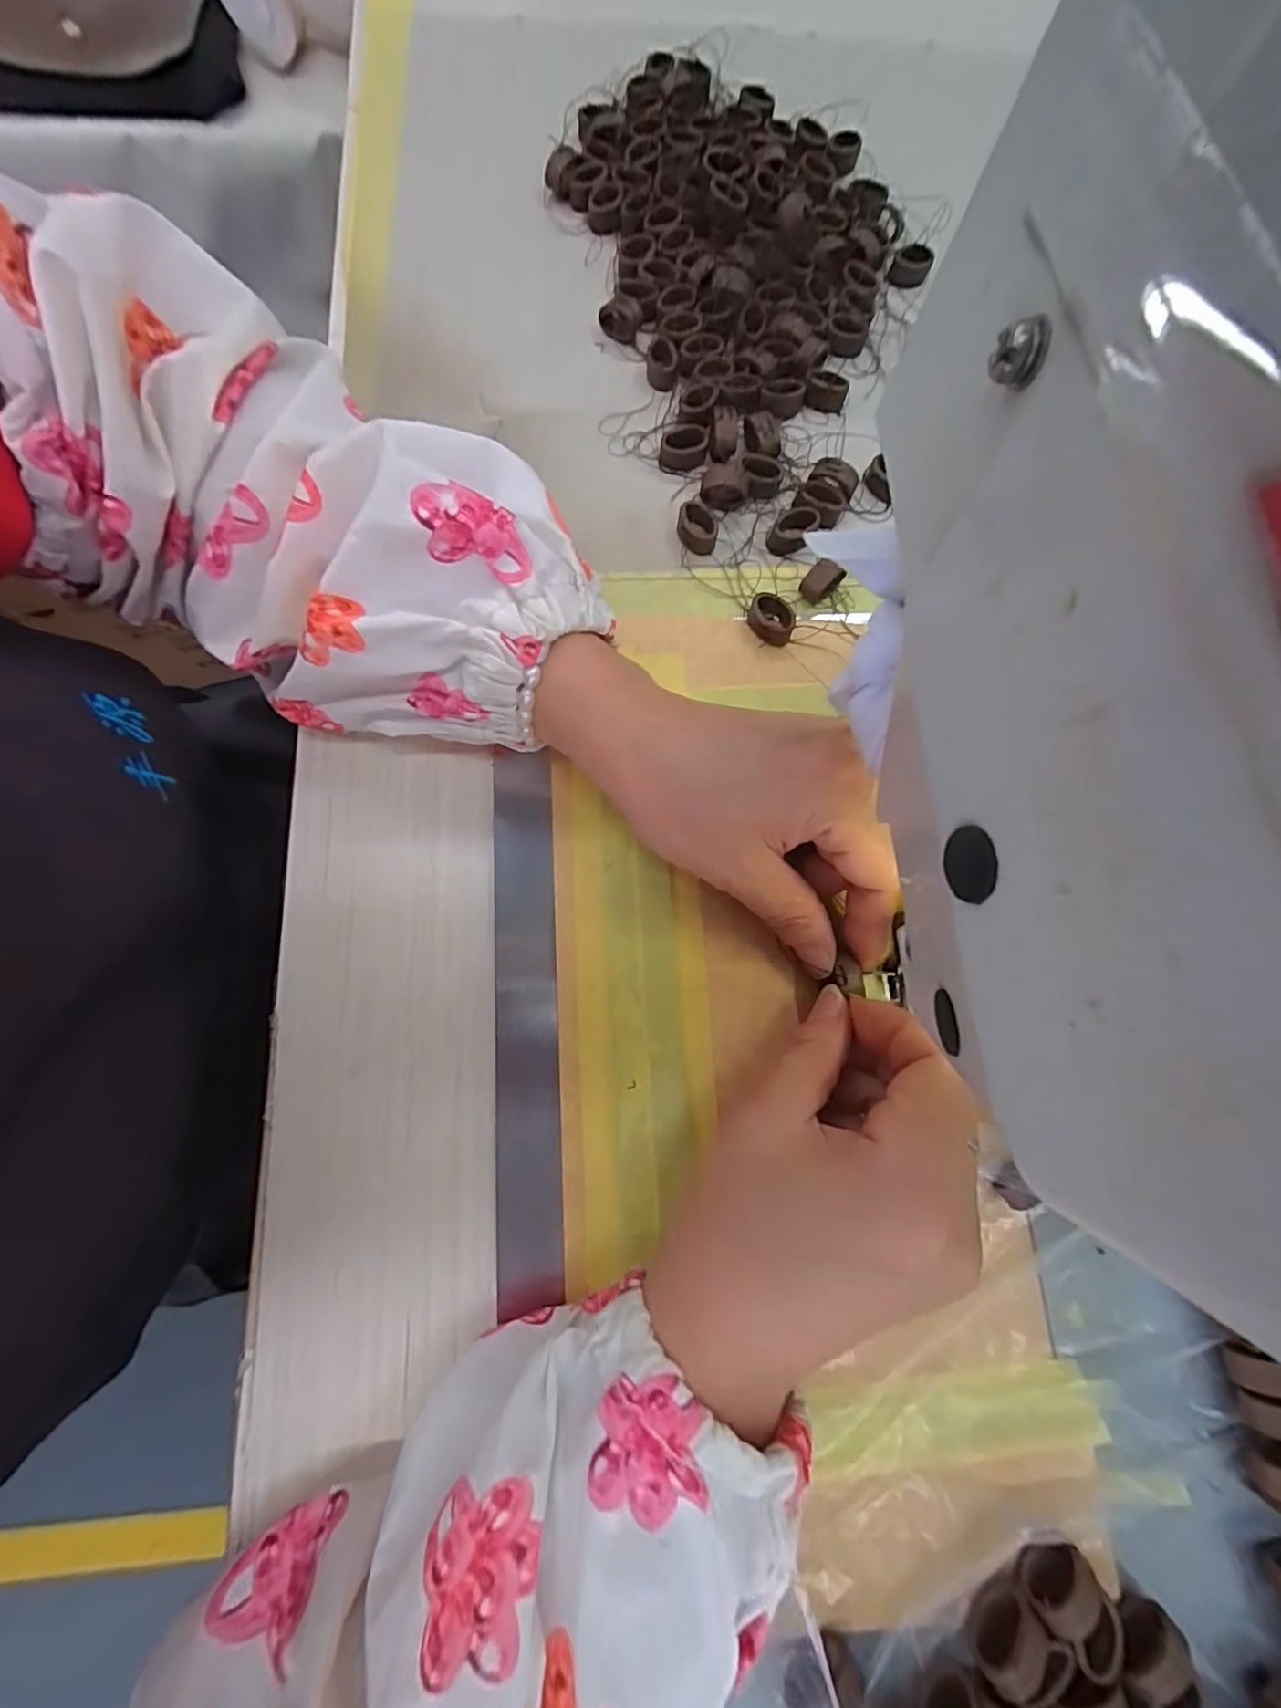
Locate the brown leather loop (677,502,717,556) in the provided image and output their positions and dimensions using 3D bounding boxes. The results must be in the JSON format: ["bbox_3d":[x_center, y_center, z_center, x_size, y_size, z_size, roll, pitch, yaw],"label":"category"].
[{"bbox_3d":[0.024,-0.139,0.245,0.019,0.013,0.011,43,79,7],"label":"brown leather loop"}]

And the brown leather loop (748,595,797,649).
[{"bbox_3d":[0.054,-0.097,0.240,0.019,0.010,0.016,20,77,3],"label":"brown leather loop"}]

